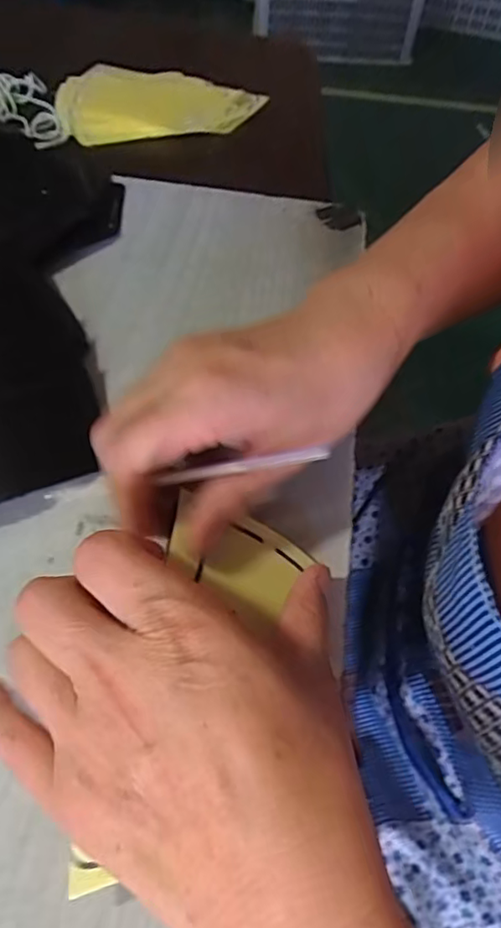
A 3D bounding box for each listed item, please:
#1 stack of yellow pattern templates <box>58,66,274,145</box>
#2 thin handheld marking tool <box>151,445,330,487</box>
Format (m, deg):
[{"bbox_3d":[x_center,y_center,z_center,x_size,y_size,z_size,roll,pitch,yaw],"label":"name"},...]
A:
[{"bbox_3d":[-0.080,-0.319,0.515,0.167,0.012,0.095,-8,58,-6],"label":"stack of yellow pattern templates"},{"bbox_3d":[-0.005,0.001,0.237,0.064,0.006,0.004,-10,56,10],"label":"thin handheld marking tool"}]

